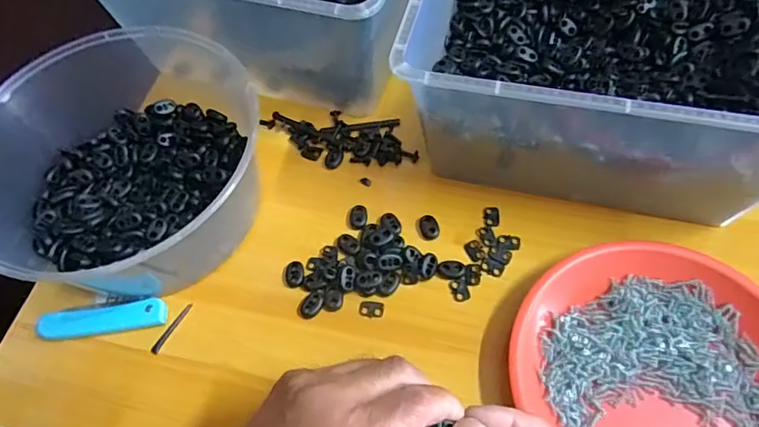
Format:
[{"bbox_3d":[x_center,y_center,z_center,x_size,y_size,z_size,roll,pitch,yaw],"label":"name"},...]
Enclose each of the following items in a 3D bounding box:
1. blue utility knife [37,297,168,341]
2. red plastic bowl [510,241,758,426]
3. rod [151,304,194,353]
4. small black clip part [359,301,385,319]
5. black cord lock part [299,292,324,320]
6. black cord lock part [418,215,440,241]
[{"bbox_3d":[-0.215,0.082,0.407,0.093,0.012,0.024,-9,60,-1],"label":"blue utility knife"},{"bbox_3d":[0.193,0.107,0.353,0.182,0.034,0.188,-2,60,3],"label":"red plastic bowl"},{"bbox_3d":[-0.161,0.089,0.405,0.006,0.004,0.044,28,66,19],"label":"rod"},{"bbox_3d":[-0.006,0.074,0.402,0.019,0.004,0.012,2,60,6],"label":"small black clip part"},{"bbox_3d":[-0.053,0.072,0.405,0.015,0.004,0.021,37,69,22],"label":"black cord lock part"},{"bbox_3d":[0.041,0.011,0.431,0.017,0.004,0.023,-13,60,-3],"label":"black cord lock part"}]

